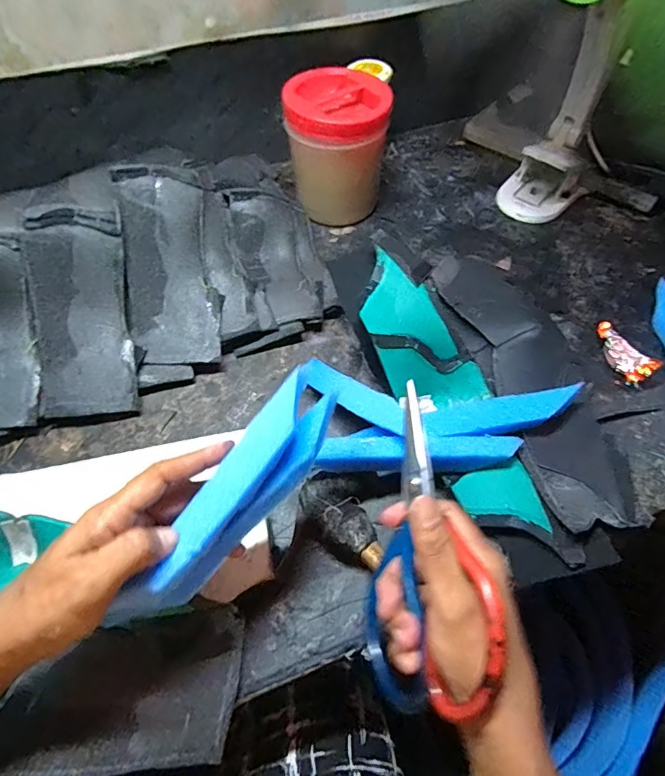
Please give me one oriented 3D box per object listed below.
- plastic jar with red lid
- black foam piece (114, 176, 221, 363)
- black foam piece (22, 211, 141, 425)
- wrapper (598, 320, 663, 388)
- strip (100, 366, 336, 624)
[{"bbox_3d":[0.006,-0.289,0.569,0.115,0.140,0.116,0,58,1],"label":"plastic jar with red lid"},{"bbox_3d":[-0.168,-0.117,0.471,0.082,0.031,0.178,-7,95,-3],"label":"black foam piece"},{"bbox_3d":[-0.243,-0.069,0.445,0.088,0.034,0.193,-3,96,-1],"label":"black foam piece"},{"bbox_3d":[0.298,-0.036,0.476,0.024,0.028,0.071,-22,61,-13],"label":"wrapper"},{"bbox_3d":[-0.060,0.071,0.283,0.039,0.040,0.177,34,78,20],"label":"strip"}]

